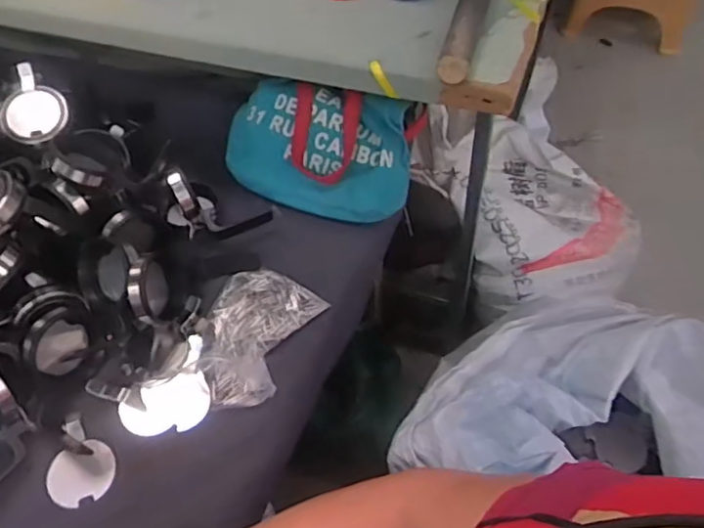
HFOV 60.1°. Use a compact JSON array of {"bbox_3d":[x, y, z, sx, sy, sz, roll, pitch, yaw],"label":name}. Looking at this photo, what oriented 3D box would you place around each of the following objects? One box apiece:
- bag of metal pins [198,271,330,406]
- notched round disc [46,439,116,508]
[{"bbox_3d":[-0.100,0.069,0.597,0.100,0.016,0.144,17,53,15],"label":"bag of metal pins"},{"bbox_3d":[-0.230,0.179,0.519,0.054,0.007,0.048,-28,74,-21],"label":"notched round disc"}]

